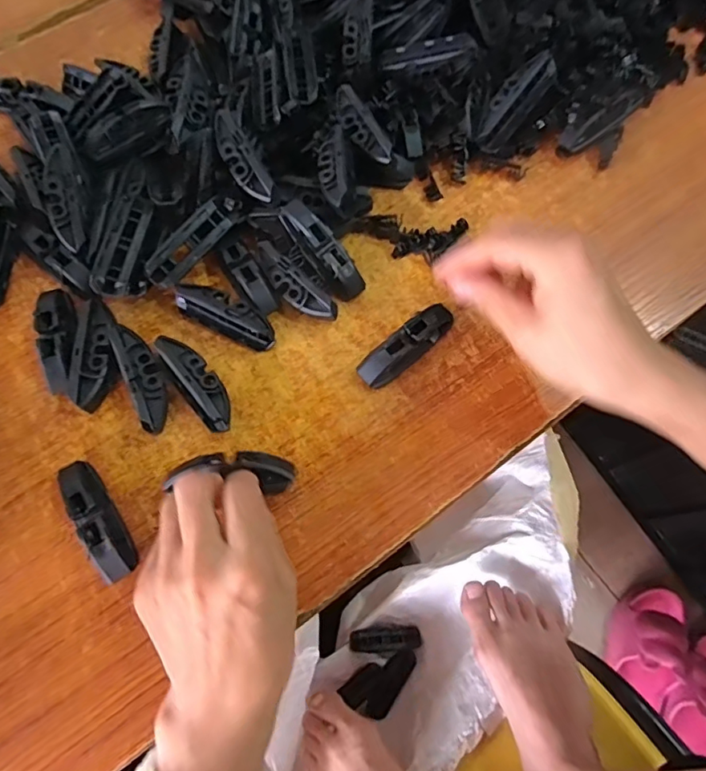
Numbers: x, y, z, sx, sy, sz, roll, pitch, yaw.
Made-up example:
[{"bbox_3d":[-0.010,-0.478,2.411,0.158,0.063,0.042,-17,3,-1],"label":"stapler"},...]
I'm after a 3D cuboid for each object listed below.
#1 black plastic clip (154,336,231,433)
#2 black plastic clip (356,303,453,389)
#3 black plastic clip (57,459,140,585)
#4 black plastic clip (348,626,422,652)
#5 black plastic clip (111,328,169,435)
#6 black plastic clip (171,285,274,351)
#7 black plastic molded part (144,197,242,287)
[{"bbox_3d":[-0.097,-0.004,0.326,0.021,0.025,0.068,-35,74,-11],"label":"black plastic clip"},{"bbox_3d":[0.034,-0.025,0.336,0.069,0.020,0.021,-39,75,-12],"label":"black plastic clip"},{"bbox_3d":[-0.145,0.075,0.299,0.018,0.021,0.072,-30,73,-10],"label":"black plastic clip"},{"bbox_3d":[0.033,0.263,0.547,0.073,0.010,0.021,-3,70,-1],"label":"black plastic clip"},{"bbox_3d":[-0.128,-0.005,0.328,0.019,0.023,0.072,-24,72,-8],"label":"black plastic clip"},{"bbox_3d":[-0.083,-0.047,0.344,0.070,0.020,0.023,28,73,10],"label":"black plastic clip"},{"bbox_3d":[-0.104,-0.096,0.345,0.018,0.013,0.076,37,75,12],"label":"black plastic molded part"}]

